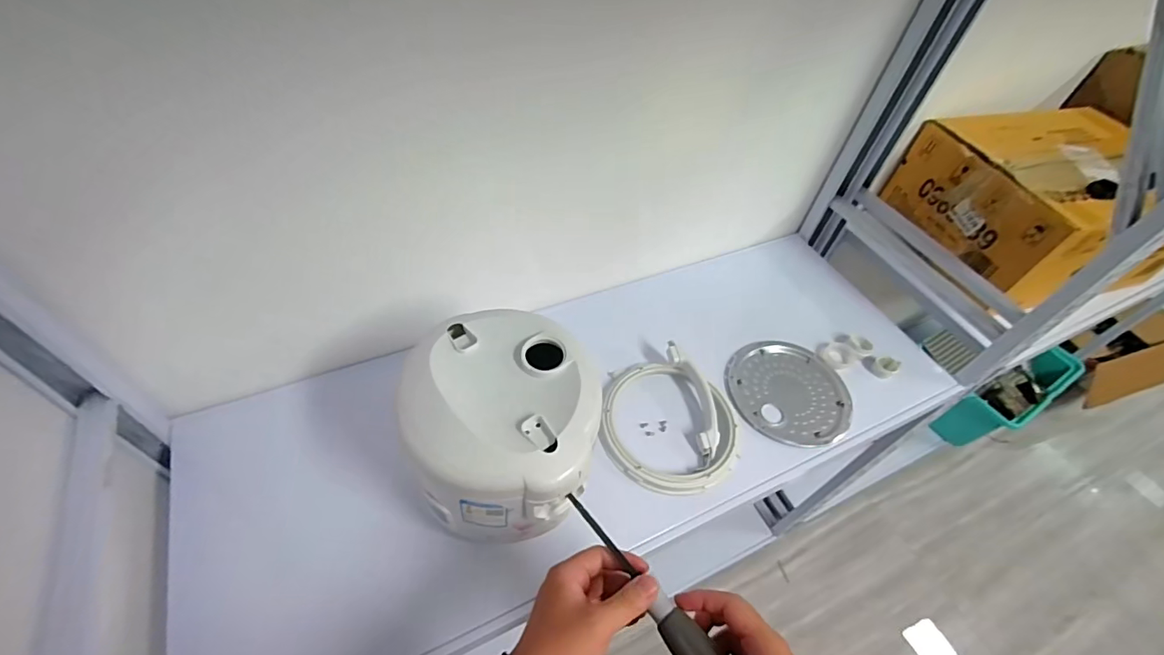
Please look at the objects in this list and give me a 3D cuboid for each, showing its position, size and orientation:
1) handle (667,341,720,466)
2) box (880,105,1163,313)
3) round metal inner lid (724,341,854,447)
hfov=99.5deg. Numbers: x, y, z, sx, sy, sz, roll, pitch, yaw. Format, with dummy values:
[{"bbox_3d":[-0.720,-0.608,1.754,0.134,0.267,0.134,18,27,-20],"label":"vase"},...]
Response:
[{"bbox_3d":[0.167,0.101,0.697,0.050,0.041,0.176,-9,53,-13],"label":"handle"},{"bbox_3d":[0.918,-0.267,0.975,0.495,0.178,0.368,-11,53,-15],"label":"box"},{"bbox_3d":[0.313,0.095,0.751,0.184,0.015,0.173,3,51,-4],"label":"round metal inner lid"}]

